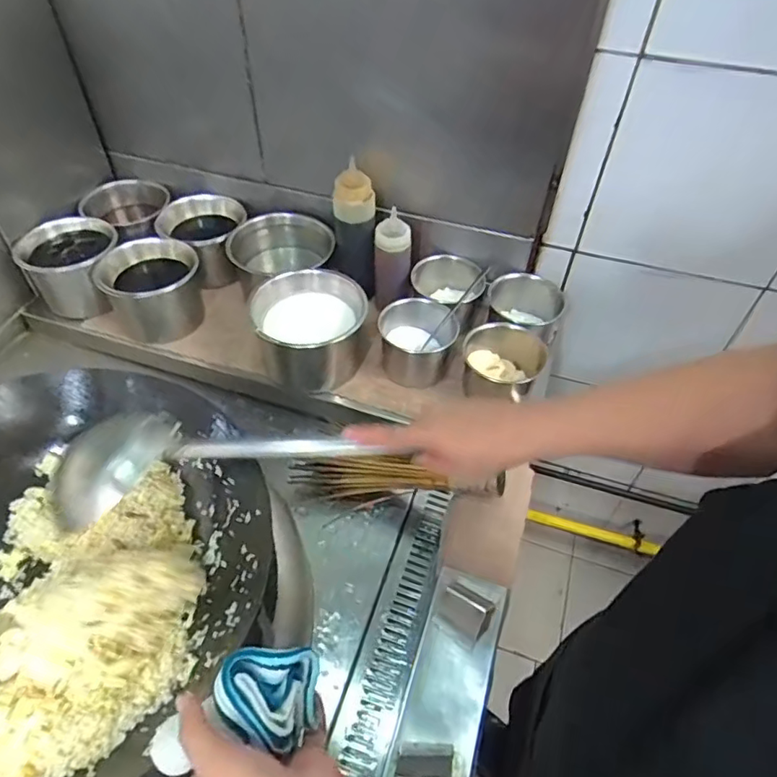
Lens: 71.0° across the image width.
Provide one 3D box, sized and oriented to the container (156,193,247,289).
[{"bbox_3d":[-0.341,-0.273,1.004,0.140,0.100,0.153,2,49,0],"label":"container"}]

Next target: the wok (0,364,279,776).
[{"bbox_3d":[-0.348,0.185,0.529,0.412,0.141,0.385,30,54,23],"label":"wok"}]

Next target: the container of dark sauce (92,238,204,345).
[{"bbox_3d":[-0.382,-0.156,0.897,0.147,0.123,0.133,-13,50,-13],"label":"container of dark sauce"}]

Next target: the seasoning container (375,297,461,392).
[{"bbox_3d":[0.043,-0.074,0.861,0.119,0.084,0.119,1,49,-1],"label":"seasoning container"}]

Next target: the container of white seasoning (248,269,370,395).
[{"bbox_3d":[-0.114,-0.086,0.842,0.173,0.128,0.138,-29,55,-24],"label":"container of white seasoning"}]

